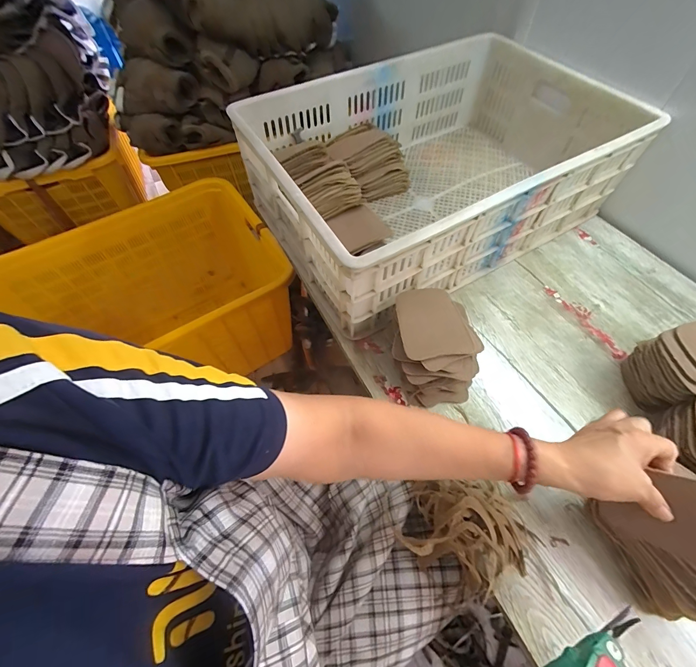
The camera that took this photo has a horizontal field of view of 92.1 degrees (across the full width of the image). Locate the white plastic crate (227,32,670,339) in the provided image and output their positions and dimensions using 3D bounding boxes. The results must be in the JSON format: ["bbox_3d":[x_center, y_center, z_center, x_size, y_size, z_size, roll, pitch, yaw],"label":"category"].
[{"bbox_3d":[0.162,-0.322,0.638,0.624,0.193,0.445,-26,62,-15],"label":"white plastic crate"}]

